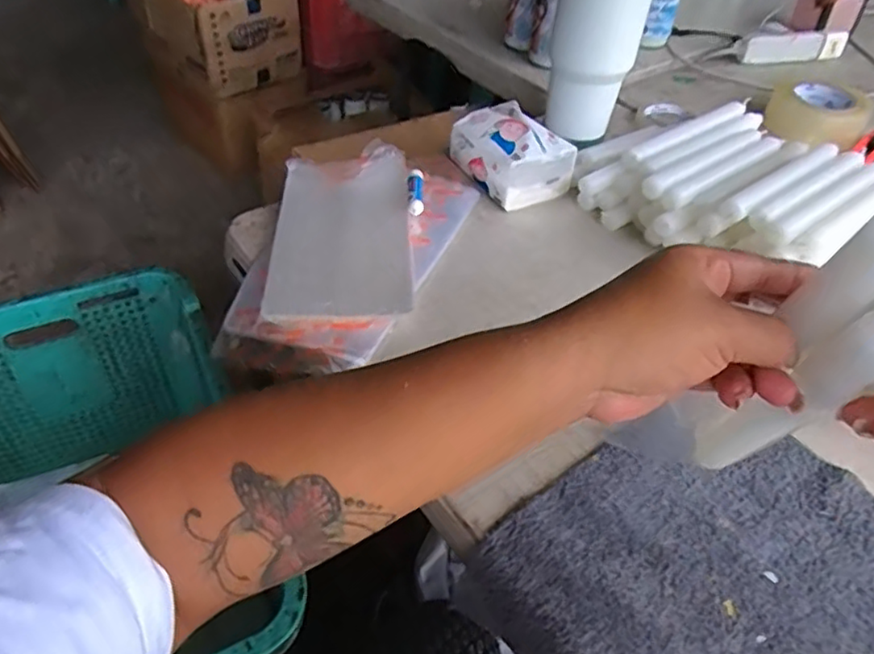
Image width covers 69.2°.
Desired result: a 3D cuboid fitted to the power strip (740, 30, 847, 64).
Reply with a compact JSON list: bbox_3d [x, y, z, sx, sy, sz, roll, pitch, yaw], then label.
[{"bbox_3d":[0.578,-0.455,1.028,0.173,0.044,0.025,-5,45,-10],"label":"power strip"}]

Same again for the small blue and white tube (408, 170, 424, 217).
[{"bbox_3d":[-0.022,-0.140,0.666,0.016,0.019,0.067,1,44,-4],"label":"small blue and white tube"}]

